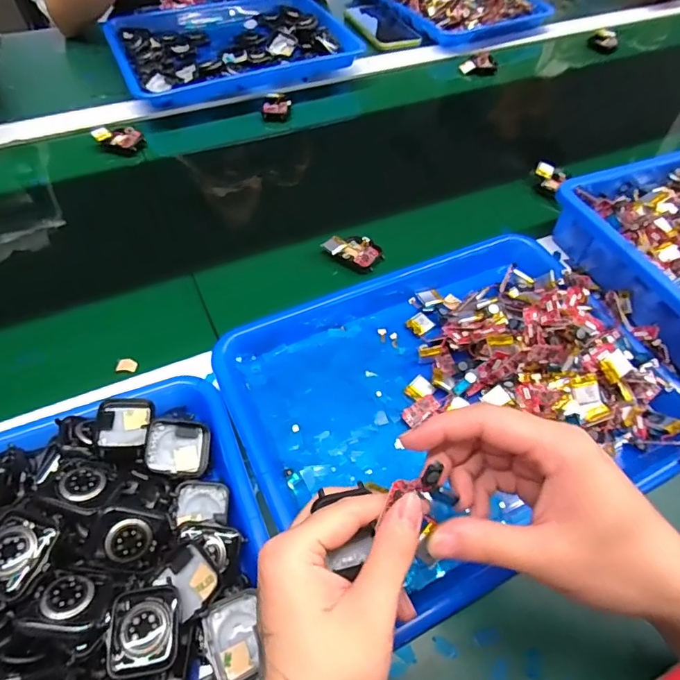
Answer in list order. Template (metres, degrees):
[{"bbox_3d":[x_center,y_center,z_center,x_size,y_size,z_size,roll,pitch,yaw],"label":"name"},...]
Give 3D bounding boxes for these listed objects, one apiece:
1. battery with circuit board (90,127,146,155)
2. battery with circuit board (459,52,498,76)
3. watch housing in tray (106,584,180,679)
[{"bbox_3d":[-0.272,-0.247,0.591,0.054,0.019,0.034,19,56,10],"label":"battery with circuit board"},{"bbox_3d":[0.219,-0.434,0.755,0.057,0.029,0.019,-6,56,-7],"label":"battery with circuit board"},{"bbox_3d":[-0.107,0.160,0.264,0.036,0.017,0.041,-9,56,-10],"label":"watch housing in tray"}]

